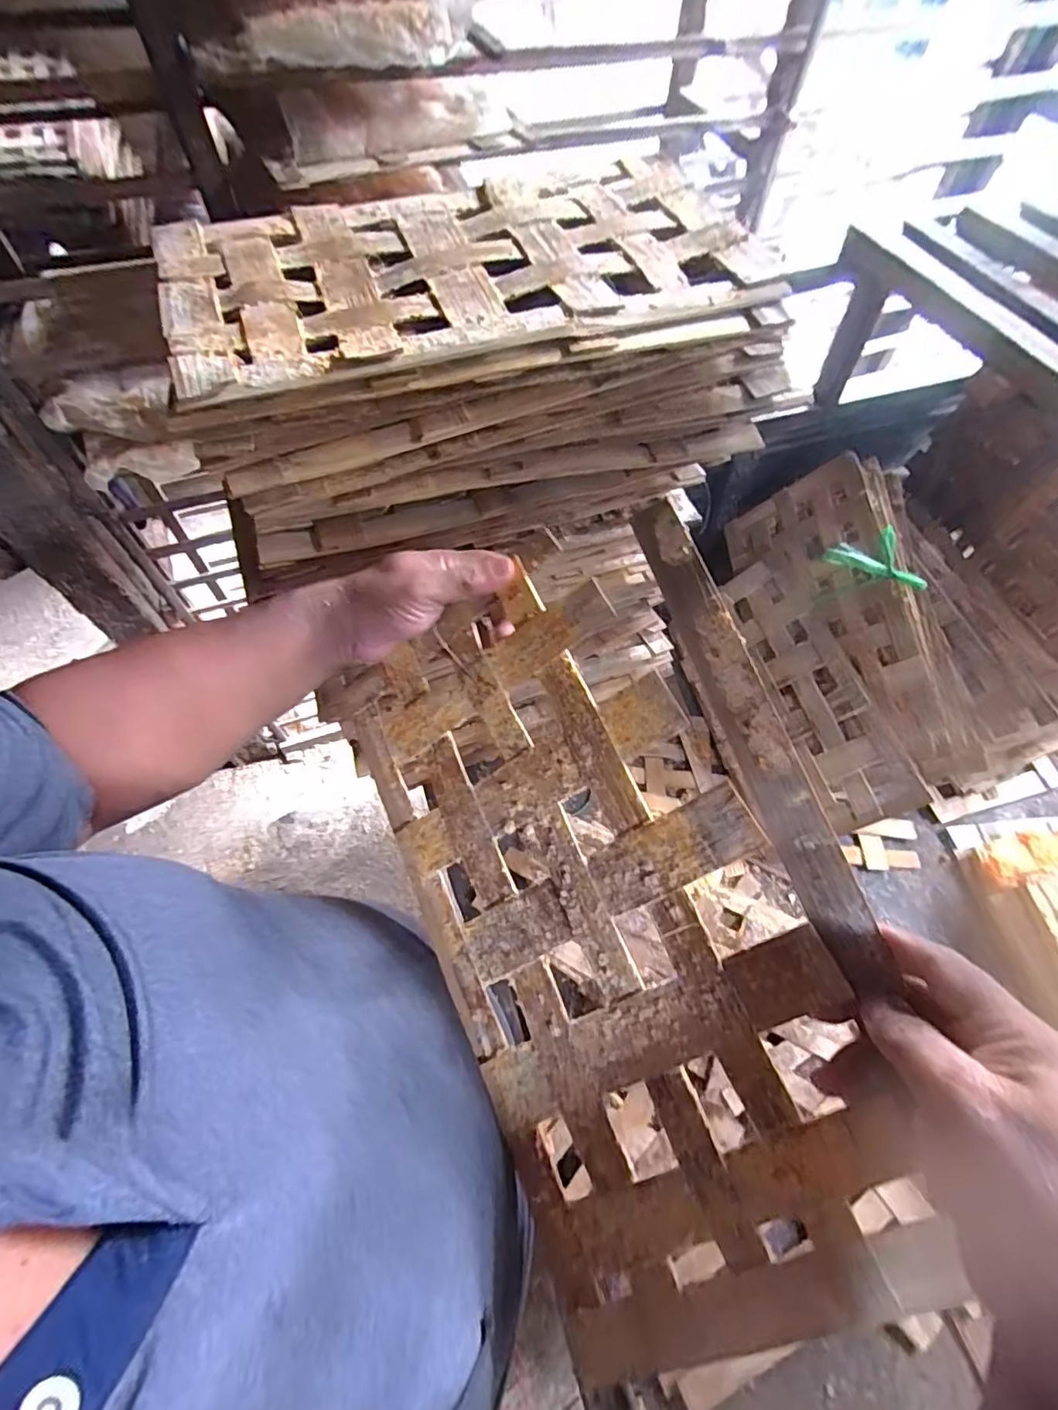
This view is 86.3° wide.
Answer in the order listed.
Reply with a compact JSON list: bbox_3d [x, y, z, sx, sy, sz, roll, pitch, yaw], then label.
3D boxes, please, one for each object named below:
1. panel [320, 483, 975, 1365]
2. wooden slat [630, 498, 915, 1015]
[{"bbox_3d":[0.039,0.124,0.349,0.283,0.014,0.432,-26,72,21],"label":"panel"},{"bbox_3d":[0.125,0.013,0.323,0.035,0.009,0.291,-29,73,32],"label":"wooden slat"}]

